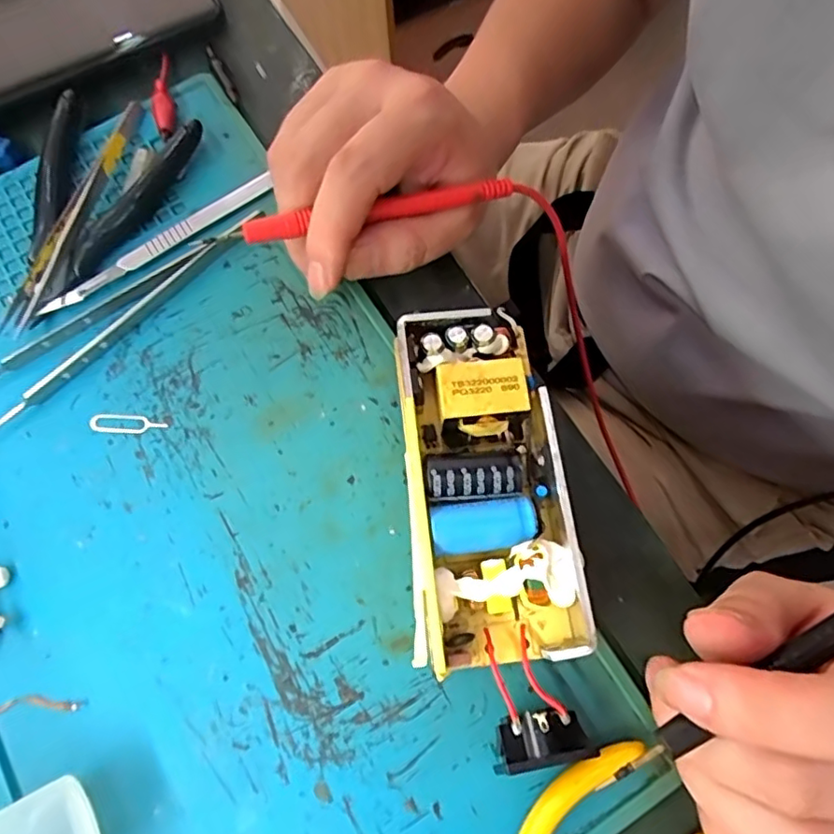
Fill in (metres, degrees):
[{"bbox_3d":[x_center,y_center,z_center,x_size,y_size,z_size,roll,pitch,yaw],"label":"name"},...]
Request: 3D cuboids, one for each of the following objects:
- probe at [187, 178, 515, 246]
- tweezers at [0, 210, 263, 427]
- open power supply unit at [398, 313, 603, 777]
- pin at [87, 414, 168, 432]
[{"bbox_3d":[-0.021,-0.082,0.228,0.127,0.009,0.011,-16,72,-16],"label":"probe"},{"bbox_3d":[-0.133,-0.044,0.257,0.150,0.010,0.026,-37,75,-9],"label":"tweezers"},{"bbox_3d":[0.025,0.038,0.219,0.058,0.028,0.163,-6,72,0],"label":"open power supply unit"},{"bbox_3d":[-0.123,0.002,0.246,0.033,0.004,0.008,0,73,2],"label":"pin"}]

